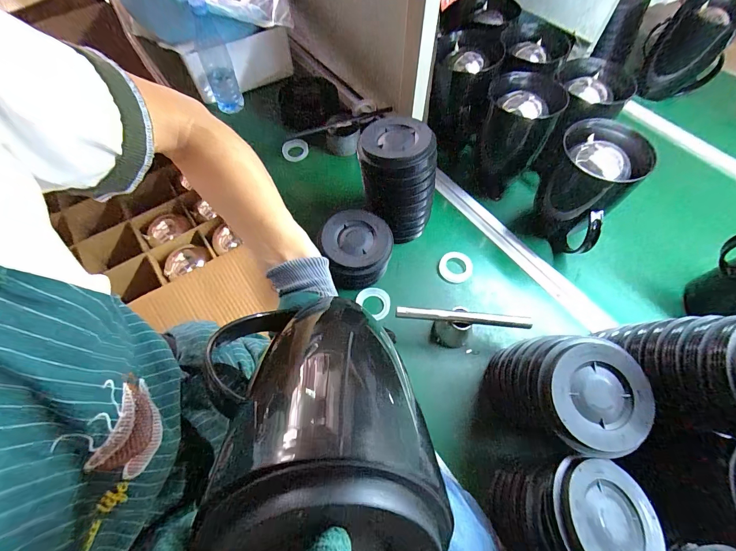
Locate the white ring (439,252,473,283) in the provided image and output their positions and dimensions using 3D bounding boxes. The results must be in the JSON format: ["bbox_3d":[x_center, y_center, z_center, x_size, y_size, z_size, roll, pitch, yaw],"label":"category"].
[{"bbox_3d":[0.161,-0.017,0.606,0.058,0.015,0.057,0,61,-1],"label":"white ring"}]

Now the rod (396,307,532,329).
[{"bbox_3d":[0.143,0.063,0.502,0.198,0.013,0.017,5,61,2],"label":"rod"}]

